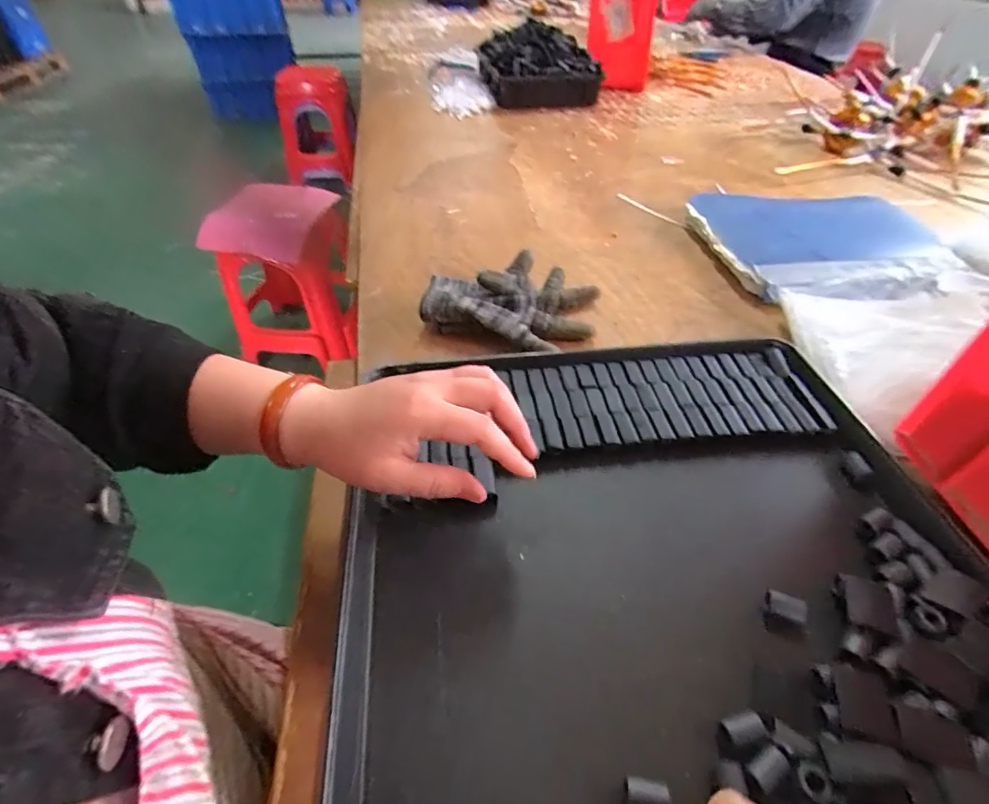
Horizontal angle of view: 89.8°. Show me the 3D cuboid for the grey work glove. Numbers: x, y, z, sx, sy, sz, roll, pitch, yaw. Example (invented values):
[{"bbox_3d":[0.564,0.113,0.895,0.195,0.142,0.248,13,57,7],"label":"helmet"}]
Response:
[{"bbox_3d":[0.022,-0.107,0.511,0.165,0.041,0.128,19,48,19],"label":"grey work glove"}]

